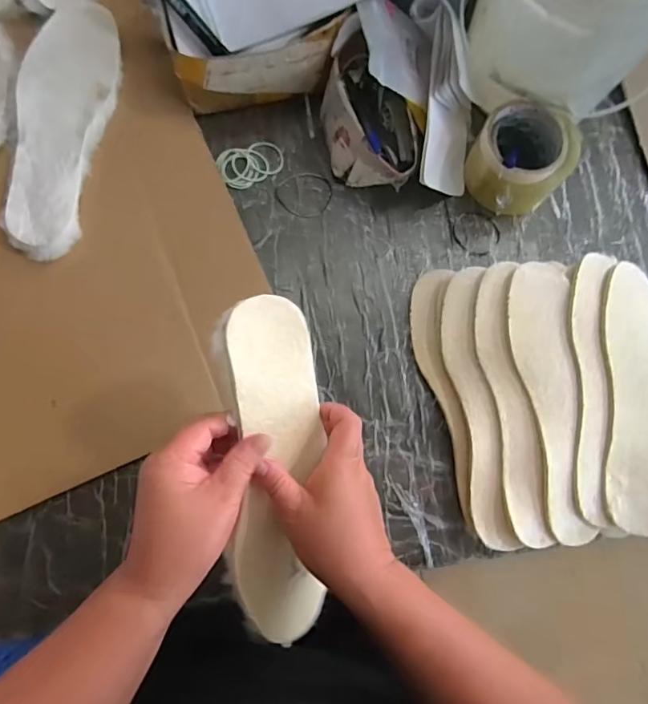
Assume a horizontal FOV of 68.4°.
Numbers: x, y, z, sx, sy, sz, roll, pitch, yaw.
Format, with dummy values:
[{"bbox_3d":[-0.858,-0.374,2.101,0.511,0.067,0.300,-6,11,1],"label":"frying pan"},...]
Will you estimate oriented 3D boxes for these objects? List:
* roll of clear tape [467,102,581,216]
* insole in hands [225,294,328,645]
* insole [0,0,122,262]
[{"bbox_3d":[0.216,-0.214,0.519,0.097,0.072,0.100,1,82,-4],"label":"roll of clear tape"},{"bbox_3d":[-0.034,0.097,0.371,0.090,0.015,0.275,-19,110,-32],"label":"insole in hands"},{"bbox_3d":[-0.280,-0.245,0.510,0.095,0.004,0.288,3,82,-4],"label":"insole"}]

